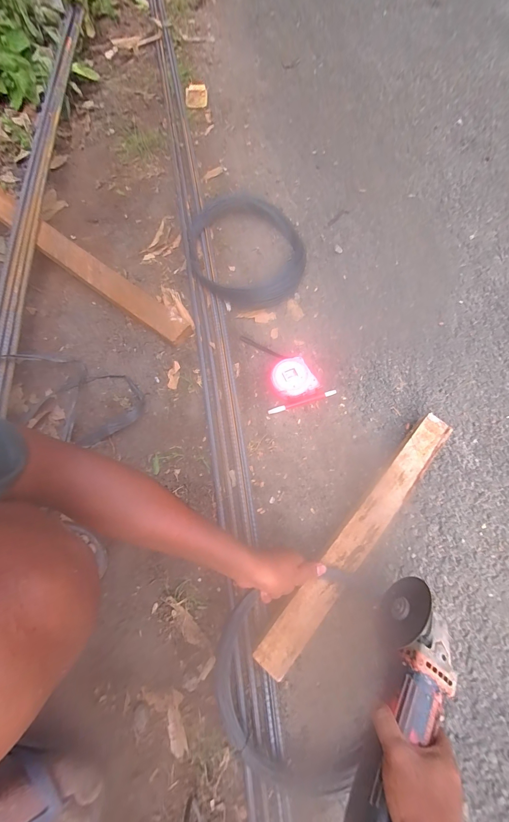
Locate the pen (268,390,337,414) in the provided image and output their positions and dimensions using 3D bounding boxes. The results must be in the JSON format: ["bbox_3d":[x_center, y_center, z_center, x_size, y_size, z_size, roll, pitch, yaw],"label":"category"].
[{"bbox_3d":[0.099,-0.019,0.632,0.145,0.009,0.011,-17,73,-3],"label":"pen"}]

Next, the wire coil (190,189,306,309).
[{"bbox_3d":[-0.018,-0.411,0.761,0.275,0.038,0.371,-7,72,0],"label":"wire coil"}]

